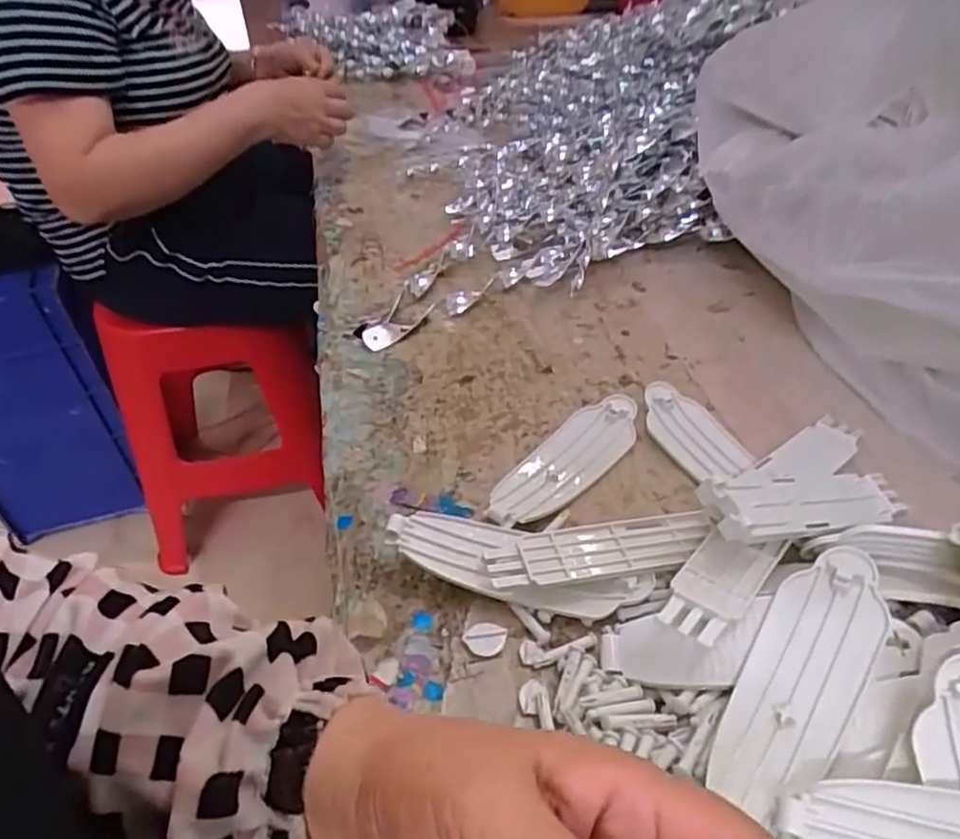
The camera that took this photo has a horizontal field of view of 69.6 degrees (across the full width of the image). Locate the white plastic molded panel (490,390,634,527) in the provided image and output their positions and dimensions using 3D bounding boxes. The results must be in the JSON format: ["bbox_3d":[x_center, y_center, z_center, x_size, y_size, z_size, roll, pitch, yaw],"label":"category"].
[{"bbox_3d":[0.060,0.031,0.497,0.050,0.021,0.156,27,46,27],"label":"white plastic molded panel"}]

